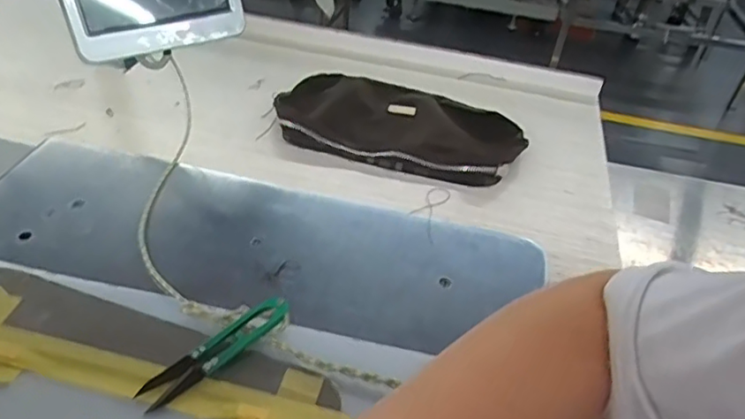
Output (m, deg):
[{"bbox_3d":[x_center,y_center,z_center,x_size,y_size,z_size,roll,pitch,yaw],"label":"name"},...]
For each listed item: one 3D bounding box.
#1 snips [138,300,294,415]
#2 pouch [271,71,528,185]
[{"bbox_3d":[-0.099,0.088,0.383,0.103,0.014,0.022,-29,50,-34],"label":"snips"},{"bbox_3d":[0.031,-0.096,0.636,0.248,0.023,0.159,13,41,10],"label":"pouch"}]

